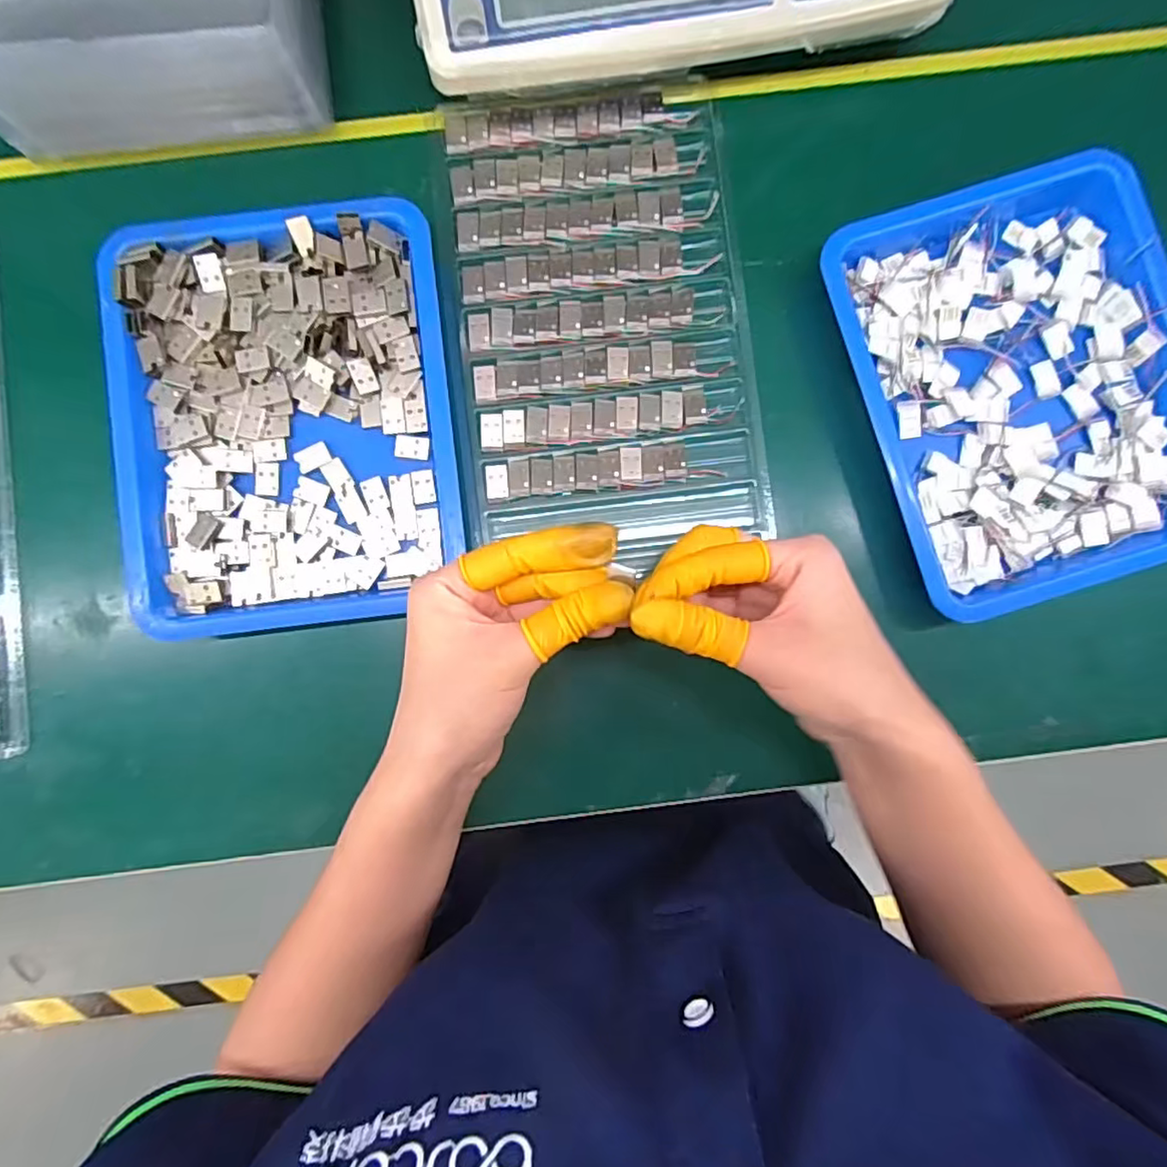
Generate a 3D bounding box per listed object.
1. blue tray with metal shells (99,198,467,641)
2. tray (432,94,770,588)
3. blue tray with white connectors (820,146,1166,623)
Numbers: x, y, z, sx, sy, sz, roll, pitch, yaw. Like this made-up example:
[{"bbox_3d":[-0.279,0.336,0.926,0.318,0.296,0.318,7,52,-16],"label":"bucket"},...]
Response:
[{"bbox_3d":[-0.155,-0.088,0.333,0.171,0.022,0.208,-7,90,0],"label":"blue tray with metal shells"},{"bbox_3d":[0.013,-0.144,0.347,0.157,0.013,0.249,-5,90,0],"label":"tray"},{"bbox_3d":[0.233,-0.105,0.335,0.165,0.025,0.215,-17,90,-1],"label":"blue tray with white connectors"}]

